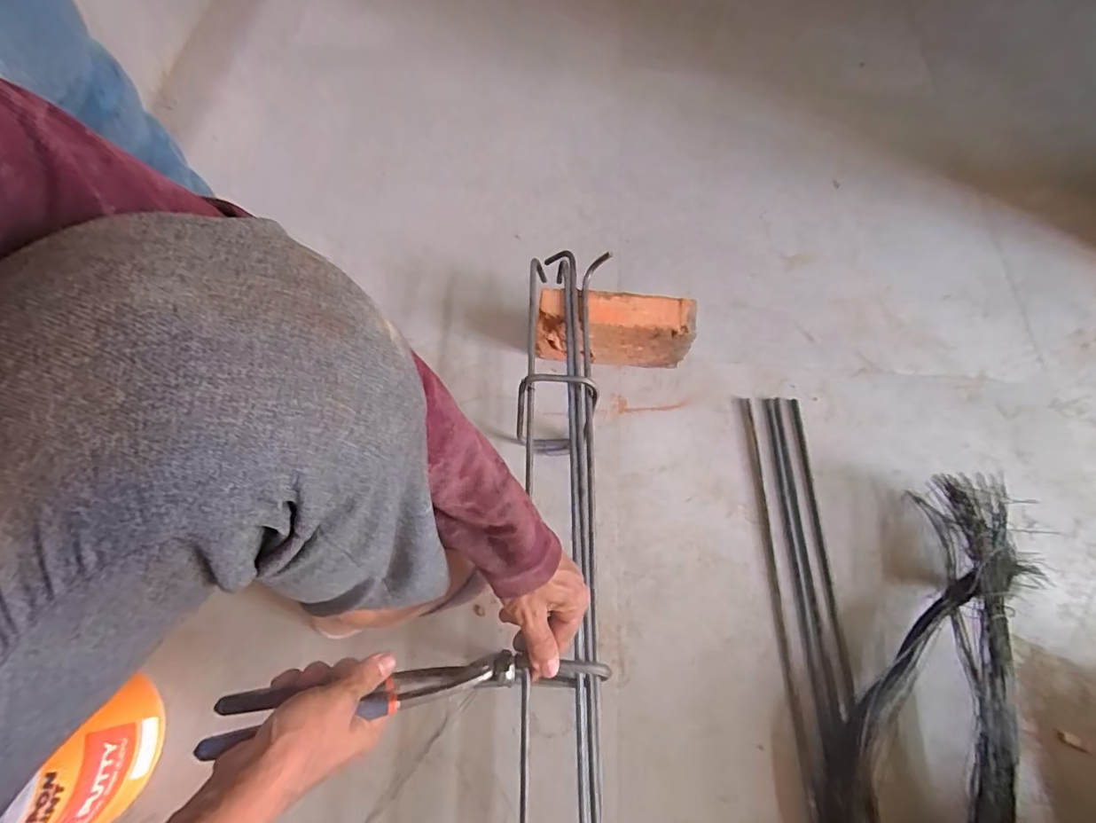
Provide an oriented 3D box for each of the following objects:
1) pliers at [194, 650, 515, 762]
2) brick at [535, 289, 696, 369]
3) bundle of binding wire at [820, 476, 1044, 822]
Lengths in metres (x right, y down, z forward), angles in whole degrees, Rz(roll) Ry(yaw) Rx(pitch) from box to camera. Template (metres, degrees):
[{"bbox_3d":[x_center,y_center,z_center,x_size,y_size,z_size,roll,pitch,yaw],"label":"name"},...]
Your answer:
[{"bbox_3d":[-0.133,0.219,0.383,0.220,0.046,0.033,-1,64,-16],"label":"pliers"},{"bbox_3d":[0.084,-0.104,0.649,0.192,0.104,0.049,3,65,-1],"label":"brick"},{"bbox_3d":[0.402,0.280,0.518,0.138,0.065,0.476,28,67,10],"label":"bundle of binding wire"}]

